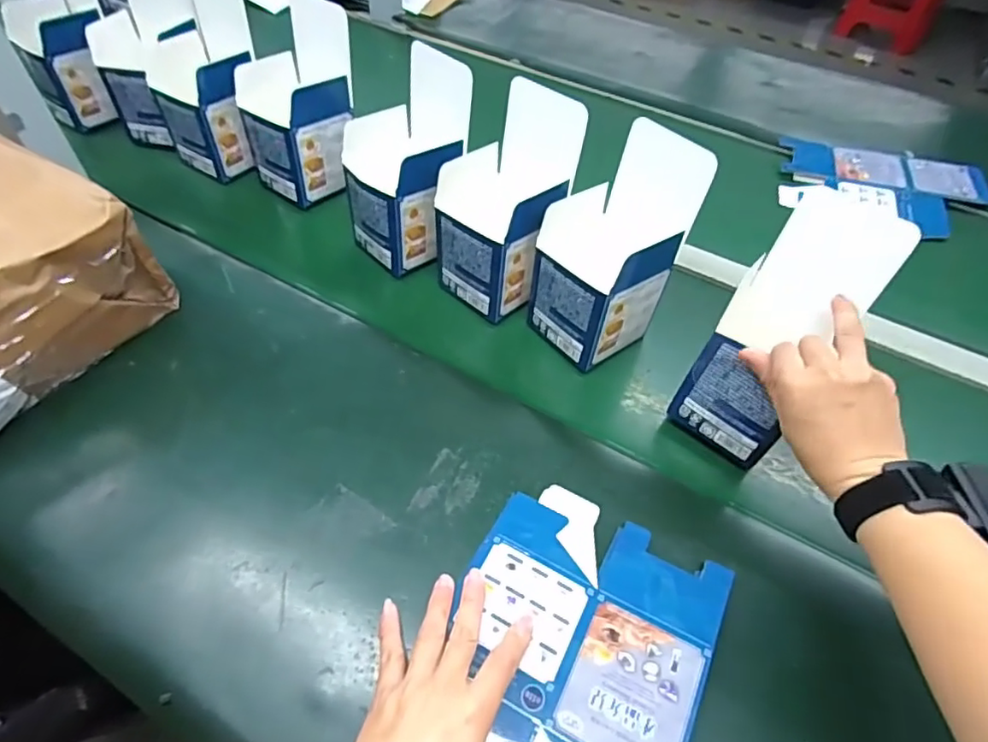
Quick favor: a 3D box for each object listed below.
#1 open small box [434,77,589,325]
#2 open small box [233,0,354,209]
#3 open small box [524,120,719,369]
[{"bbox_3d":[0.009,-0.147,0.518,0.099,0.168,0.098,33,57,26],"label":"open small box"},{"bbox_3d":[-0.203,-0.284,0.614,0.090,0.165,0.114,34,57,27],"label":"open small box"},{"bbox_3d":[0.101,-0.098,0.488,0.120,0.175,0.080,-25,52,-20],"label":"open small box"}]

